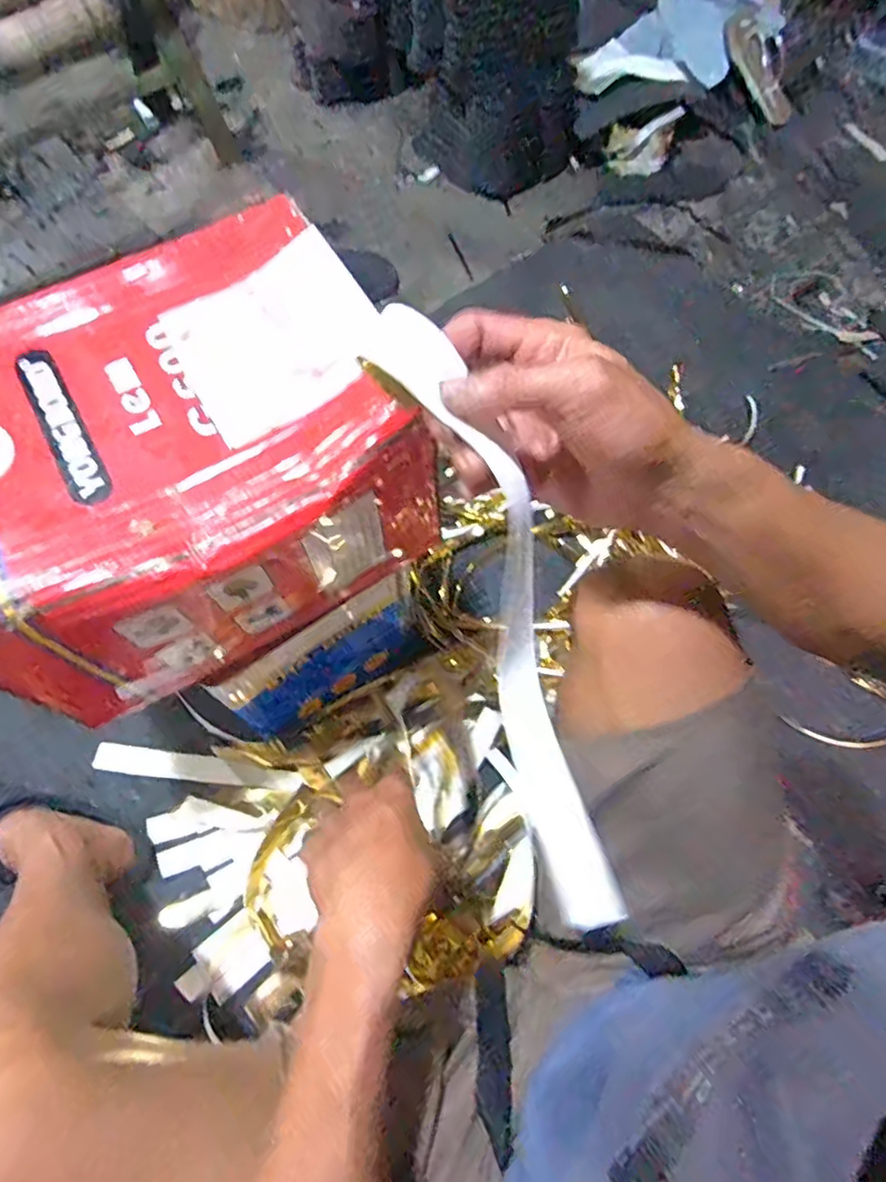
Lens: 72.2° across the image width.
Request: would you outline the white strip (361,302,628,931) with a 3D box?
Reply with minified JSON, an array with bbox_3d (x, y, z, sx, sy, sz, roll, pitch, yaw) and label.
[{"bbox_3d":[0.037,0.030,0.318,0.037,0.068,0.317,-22,109,-12],"label":"white strip"}]

